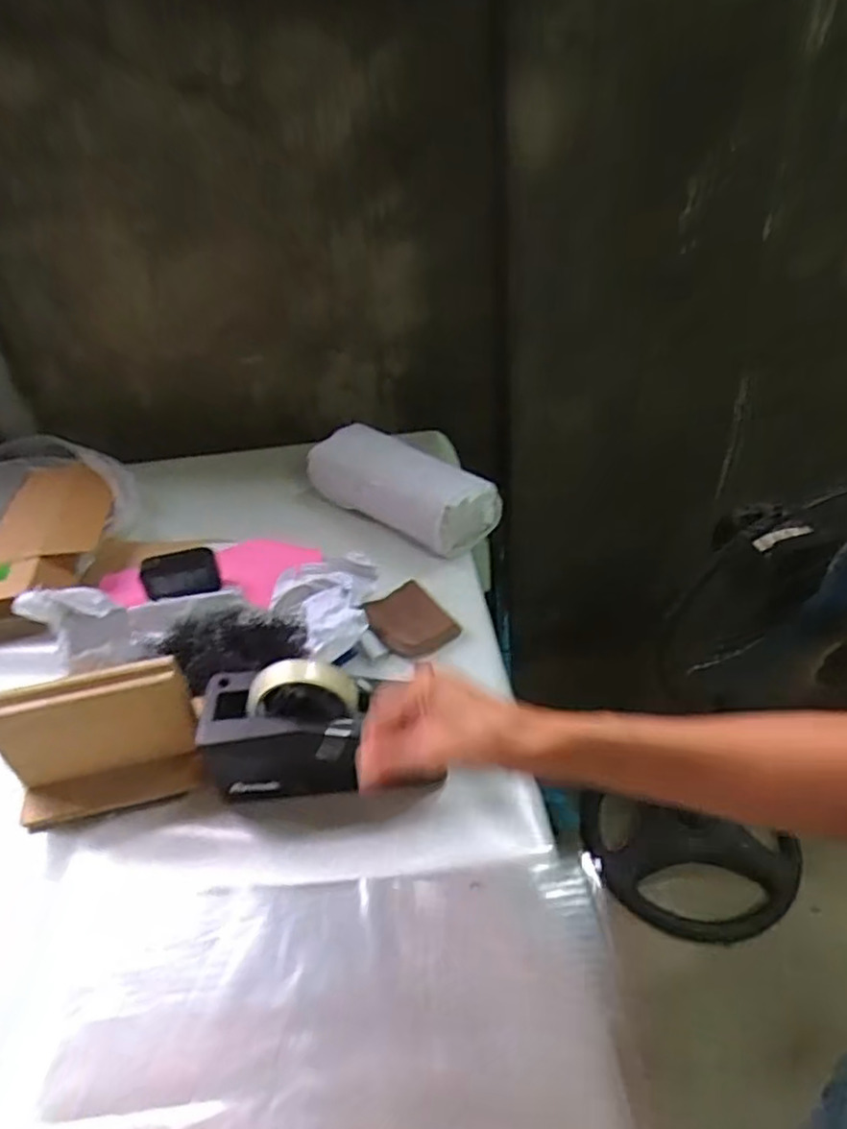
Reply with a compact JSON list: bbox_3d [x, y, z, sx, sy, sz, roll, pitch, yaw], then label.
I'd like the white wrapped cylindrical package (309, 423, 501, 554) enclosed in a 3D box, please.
[{"bbox_3d":[-0.033,-0.102,0.899,0.272,0.091,0.109,26,50,32],"label":"white wrapped cylindrical package"}]

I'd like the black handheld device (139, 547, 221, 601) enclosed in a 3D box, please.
[{"bbox_3d":[-0.288,0.011,0.791,0.084,0.052,0.010,-10,15,-16],"label":"black handheld device"}]

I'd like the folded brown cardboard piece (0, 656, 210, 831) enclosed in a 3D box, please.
[{"bbox_3d":[-0.280,0.157,0.583,0.158,0.121,0.061,-13,41,-8],"label":"folded brown cardboard piece"}]

